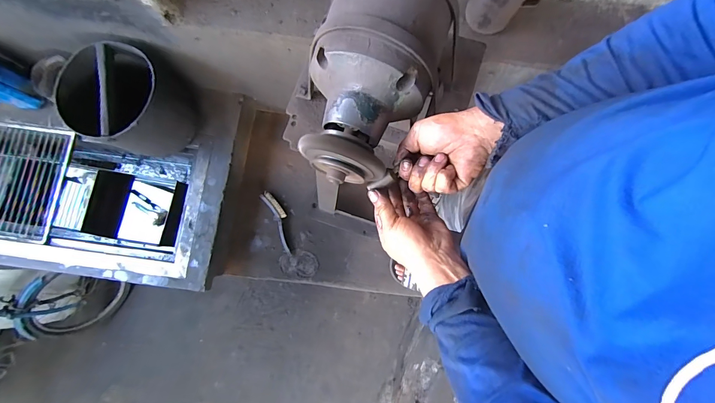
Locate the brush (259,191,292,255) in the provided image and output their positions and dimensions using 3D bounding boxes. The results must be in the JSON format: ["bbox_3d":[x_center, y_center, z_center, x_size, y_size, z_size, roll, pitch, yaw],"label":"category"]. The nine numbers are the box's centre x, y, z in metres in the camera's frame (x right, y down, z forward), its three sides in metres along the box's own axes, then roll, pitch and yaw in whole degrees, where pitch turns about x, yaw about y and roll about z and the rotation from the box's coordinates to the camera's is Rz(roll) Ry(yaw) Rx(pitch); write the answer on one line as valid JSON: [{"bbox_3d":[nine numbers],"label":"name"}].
[{"bbox_3d":[-0.306,0.079,1.325,0.061,0.036,0.269,-27,81,-4],"label":"brush"}]

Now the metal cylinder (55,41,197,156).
[{"bbox_3d":[-0.731,-0.312,1.116,0.254,0.300,0.309,36,82,6],"label":"metal cylinder"}]

